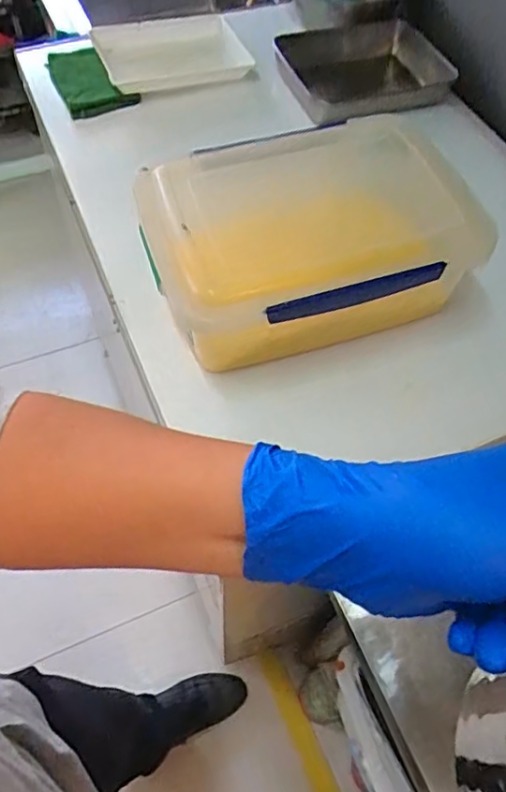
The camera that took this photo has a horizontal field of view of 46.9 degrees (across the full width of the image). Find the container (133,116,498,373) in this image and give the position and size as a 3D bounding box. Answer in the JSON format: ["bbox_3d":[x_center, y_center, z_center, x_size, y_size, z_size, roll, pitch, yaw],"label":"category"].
[{"bbox_3d":[0.062,-0.179,0.678,0.353,0.129,0.250,-17,61,-12],"label":"container"}]

